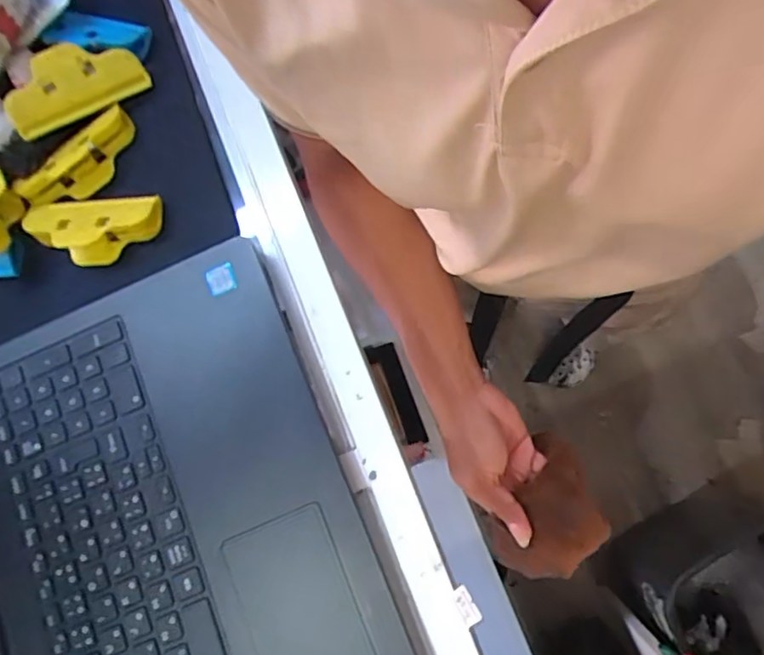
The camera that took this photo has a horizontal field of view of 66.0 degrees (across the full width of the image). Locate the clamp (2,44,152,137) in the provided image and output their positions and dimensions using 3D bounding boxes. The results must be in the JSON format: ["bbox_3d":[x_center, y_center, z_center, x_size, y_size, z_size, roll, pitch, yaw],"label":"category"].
[{"bbox_3d":[-0.222,-0.176,0.428,0.097,0.024,0.050,-25,92,-18],"label":"clamp"}]

